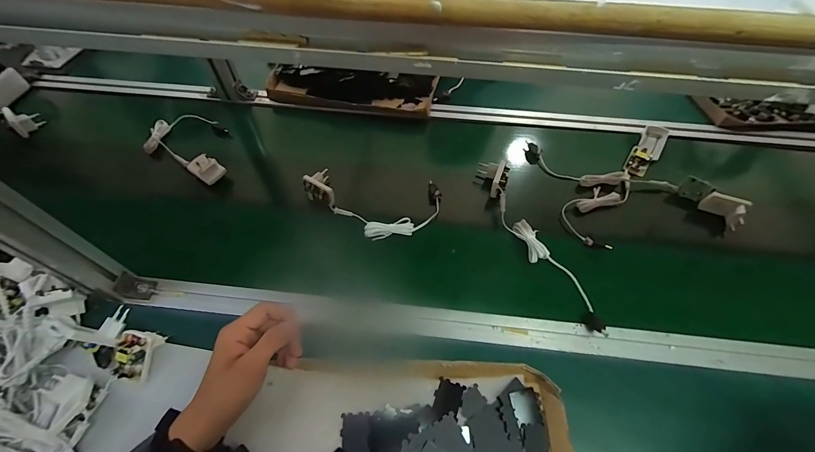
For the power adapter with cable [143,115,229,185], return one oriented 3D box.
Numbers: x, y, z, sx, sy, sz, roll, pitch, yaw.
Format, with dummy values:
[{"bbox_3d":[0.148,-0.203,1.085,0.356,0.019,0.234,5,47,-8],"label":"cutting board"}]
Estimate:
[{"bbox_3d":[-0.397,-0.160,0.640,0.200,0.046,0.114,27,60,15],"label":"power adapter with cable"}]

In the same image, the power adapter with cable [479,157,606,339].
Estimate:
[{"bbox_3d":[0.196,0.017,0.535,0.051,0.036,0.316,-18,59,-13],"label":"power adapter with cable"}]

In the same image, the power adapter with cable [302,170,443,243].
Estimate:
[{"bbox_3d":[-0.061,-0.037,0.569,0.224,0.040,0.115,8,57,4],"label":"power adapter with cable"}]

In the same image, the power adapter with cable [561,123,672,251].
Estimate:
[{"bbox_3d":[0.361,-0.083,0.601,0.087,0.048,0.289,33,62,19],"label":"power adapter with cable"}]

